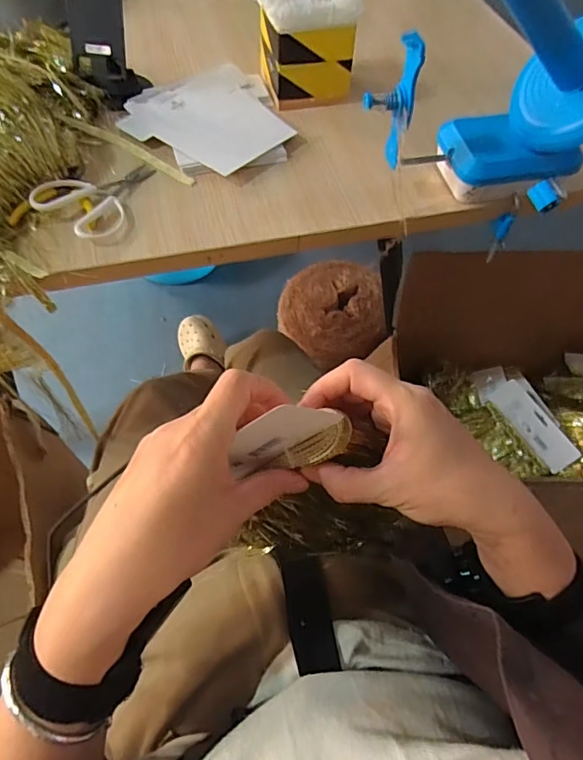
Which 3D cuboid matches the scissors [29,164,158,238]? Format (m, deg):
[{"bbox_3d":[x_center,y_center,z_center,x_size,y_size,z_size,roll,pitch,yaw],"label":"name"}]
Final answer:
[{"bbox_3d":[-0.207,-0.209,0.547,0.093,0.022,0.129,32,61,16],"label":"scissors"}]

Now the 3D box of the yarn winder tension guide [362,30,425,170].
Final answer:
[{"bbox_3d":[0.097,-0.273,0.488,0.048,0.115,0.018,21,59,10],"label":"yarn winder tension guide"}]

